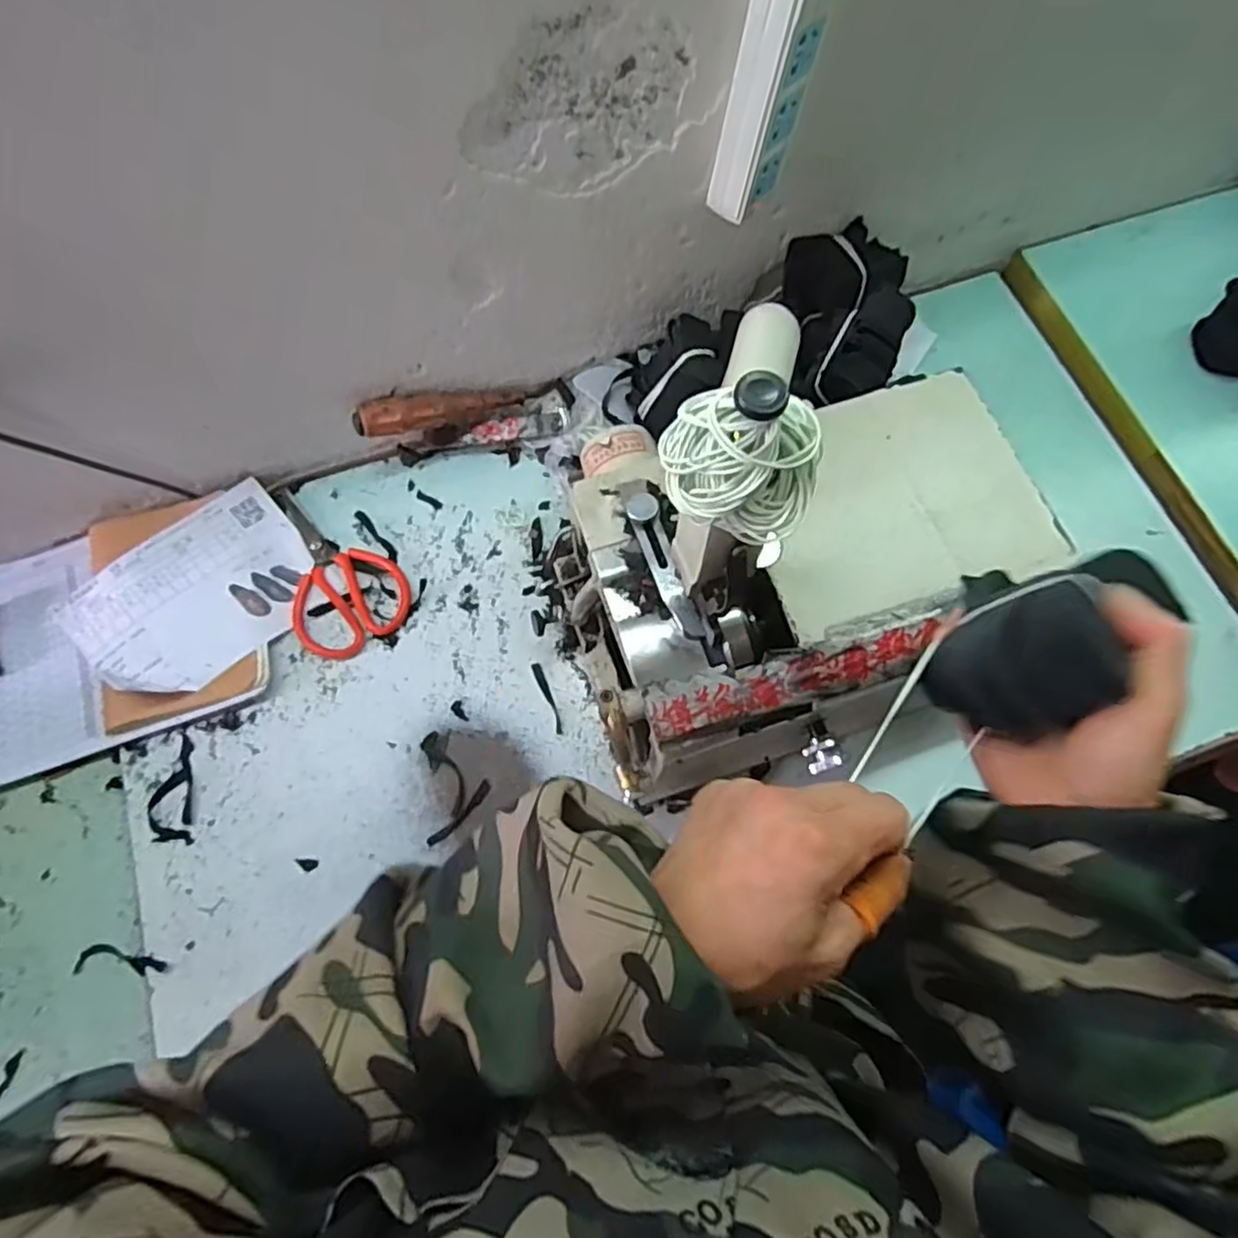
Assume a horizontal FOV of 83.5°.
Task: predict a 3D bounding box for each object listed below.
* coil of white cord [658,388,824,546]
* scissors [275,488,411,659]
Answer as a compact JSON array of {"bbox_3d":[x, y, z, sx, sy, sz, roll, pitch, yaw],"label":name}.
[{"bbox_3d":[0.059,-0.077,0.325,0.075,0.038,0.070,6,71,0],"label":"coil of white cord"},{"bbox_3d":[-0.286,-0.052,0.676,0.109,0.016,0.187,-34,76,-12],"label":"scissors"}]

